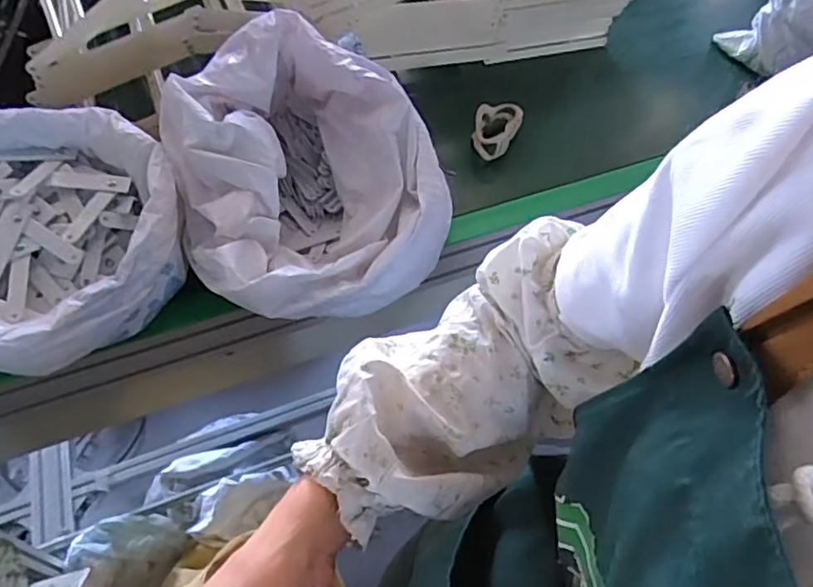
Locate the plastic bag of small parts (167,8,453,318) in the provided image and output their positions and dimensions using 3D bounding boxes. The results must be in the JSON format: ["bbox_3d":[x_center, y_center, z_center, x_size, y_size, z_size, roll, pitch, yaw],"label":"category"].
[{"bbox_3d":[-0.130,-0.149,0.711,0.295,0.175,0.352,-27,58,-19],"label":"plastic bag of small parts"}]

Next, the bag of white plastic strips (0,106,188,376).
[{"bbox_3d":[-0.393,-0.052,0.620,0.280,0.131,0.275,0,53,0],"label":"bag of white plastic strips"}]

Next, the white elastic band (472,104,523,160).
[{"bbox_3d":[0.128,-0.242,0.860,0.057,0.043,0.101,21,56,15],"label":"white elastic band"}]

